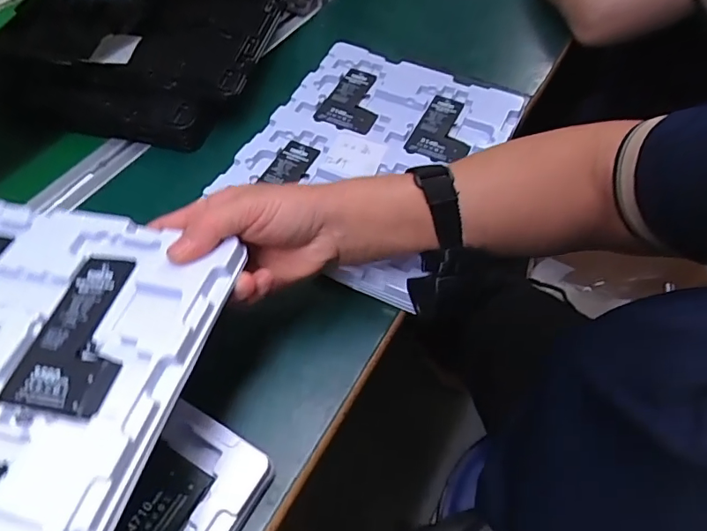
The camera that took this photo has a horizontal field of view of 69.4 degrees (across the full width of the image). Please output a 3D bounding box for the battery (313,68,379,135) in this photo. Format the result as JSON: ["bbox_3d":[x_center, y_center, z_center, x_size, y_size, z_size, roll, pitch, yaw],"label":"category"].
[{"bbox_3d":[0.003,-0.172,0.534,0.055,0.011,0.104,17,55,12],"label":"battery"}]

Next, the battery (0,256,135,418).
[{"bbox_3d":[-0.148,0.033,0.285,0.057,0.008,0.098,6,54,4],"label":"battery"}]

